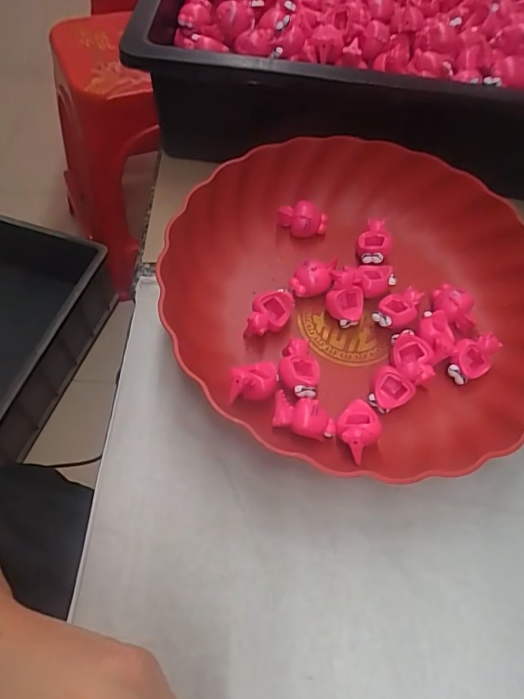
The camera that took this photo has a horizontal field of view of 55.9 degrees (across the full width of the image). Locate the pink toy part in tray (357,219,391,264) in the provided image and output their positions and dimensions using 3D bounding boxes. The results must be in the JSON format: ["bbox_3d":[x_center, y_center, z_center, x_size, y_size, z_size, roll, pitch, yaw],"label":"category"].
[{"bbox_3d":[0.080,-0.076,0.354,0.022,0.015,0.032,12,57,3],"label":"pink toy part in tray"}]

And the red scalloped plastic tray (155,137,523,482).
[{"bbox_3d":[0.064,-0.037,0.317,0.241,0.044,0.235,33,61,15],"label":"red scalloped plastic tray"}]

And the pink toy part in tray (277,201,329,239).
[{"bbox_3d":[0.030,-0.095,0.364,0.035,0.025,0.013,13,57,3],"label":"pink toy part in tray"}]

